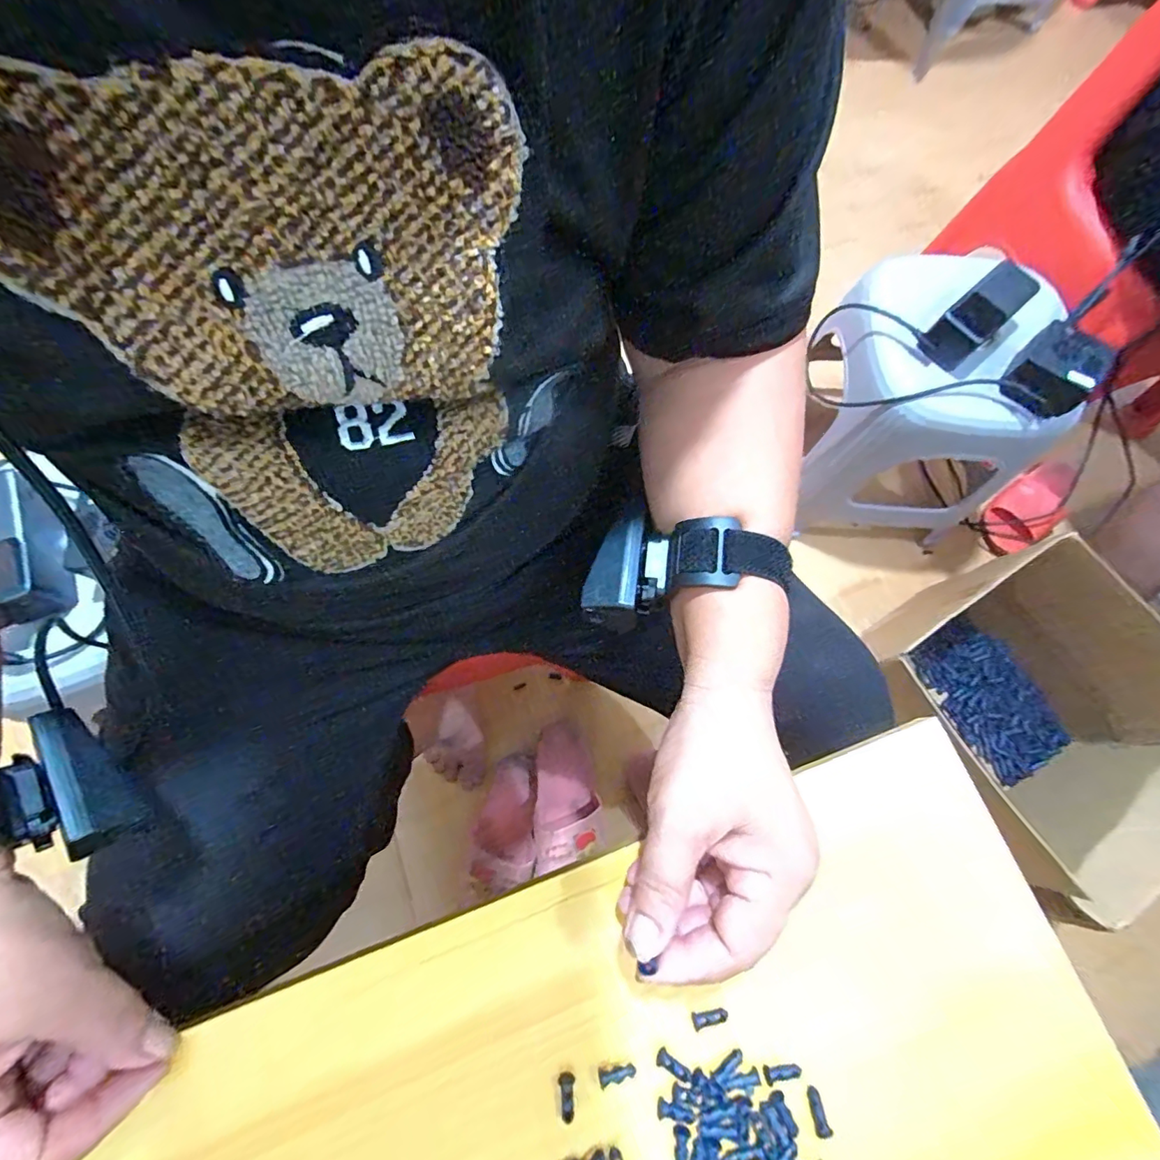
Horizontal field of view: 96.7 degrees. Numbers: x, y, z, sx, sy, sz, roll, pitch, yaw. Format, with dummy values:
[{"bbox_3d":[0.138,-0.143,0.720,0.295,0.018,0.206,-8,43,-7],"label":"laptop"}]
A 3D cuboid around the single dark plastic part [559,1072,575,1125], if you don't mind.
[{"bbox_3d":[-0.005,0.228,0.226,0.007,0.004,0.017,-5,72,-4],"label":"single dark plastic part"}]

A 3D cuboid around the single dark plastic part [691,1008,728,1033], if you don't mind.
[{"bbox_3d":[0.060,0.201,0.236,0.016,0.004,0.007,-13,73,-6],"label":"single dark plastic part"}]

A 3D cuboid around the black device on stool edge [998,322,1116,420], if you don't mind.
[{"bbox_3d":[0.523,-0.231,0.566,0.071,0.057,0.079,37,75,8],"label":"black device on stool edge"}]

